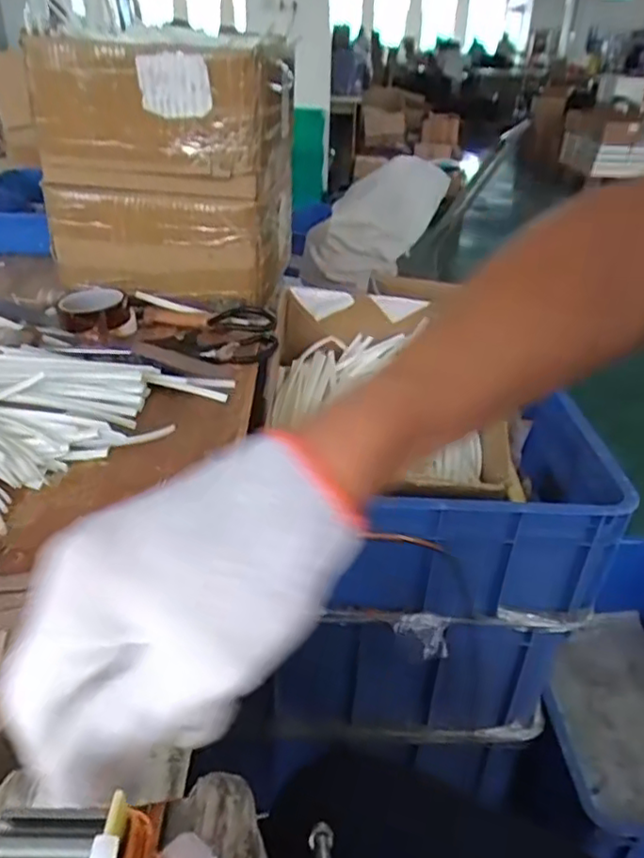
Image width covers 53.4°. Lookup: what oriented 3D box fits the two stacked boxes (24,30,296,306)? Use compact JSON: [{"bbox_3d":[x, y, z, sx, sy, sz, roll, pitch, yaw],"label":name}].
[{"bbox_3d":[-0.234,-0.433,1.068,0.349,0.349,0.338,4,31,3],"label":"two stacked boxes"}]

